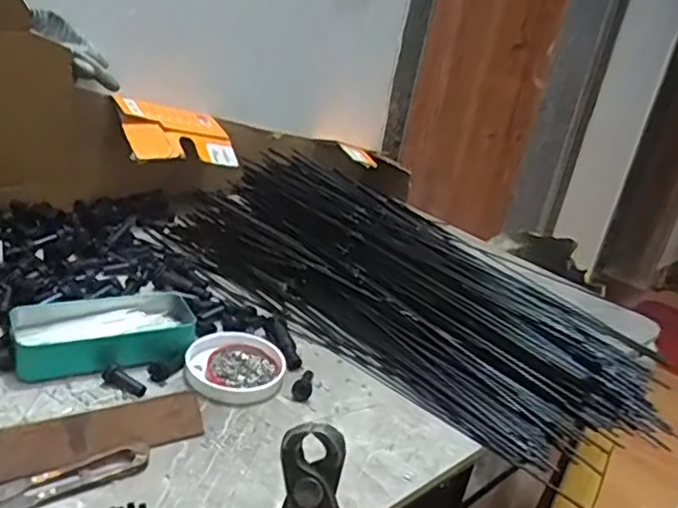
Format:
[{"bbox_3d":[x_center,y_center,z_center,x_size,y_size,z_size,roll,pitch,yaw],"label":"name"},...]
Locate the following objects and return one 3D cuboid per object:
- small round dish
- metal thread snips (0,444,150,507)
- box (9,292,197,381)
[{"bbox_3d":[-0.092,0.100,0.568,0.088,0.013,0.085,9,23,-4],"label":"small round dish"},{"bbox_3d":[-0.186,0.155,0.424,0.115,0.007,0.025,-11,30,-34],"label":"metal thread snips"},{"bbox_3d":[-0.201,0.065,0.564,0.163,0.031,0.085,-9,29,-32],"label":"box"}]

